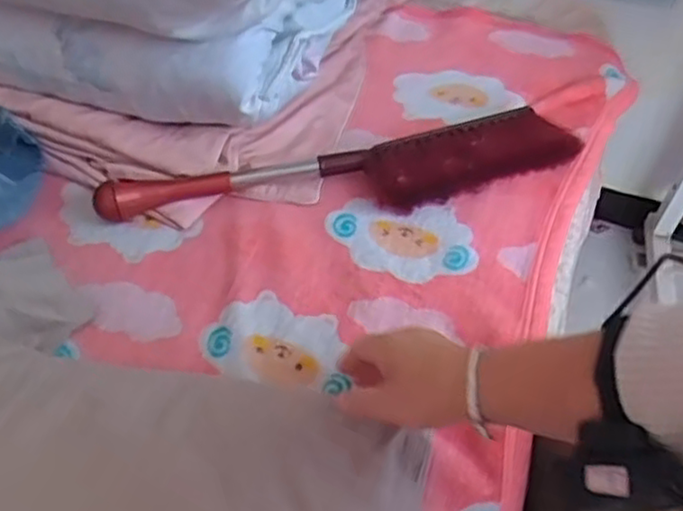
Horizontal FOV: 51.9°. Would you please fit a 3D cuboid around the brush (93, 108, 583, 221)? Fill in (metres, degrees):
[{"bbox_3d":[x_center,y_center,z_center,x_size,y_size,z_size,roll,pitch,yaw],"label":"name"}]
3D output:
[{"bbox_3d":[0.002,-0.083,0.716,0.486,0.046,0.086,-7,51,-7],"label":"brush"}]

